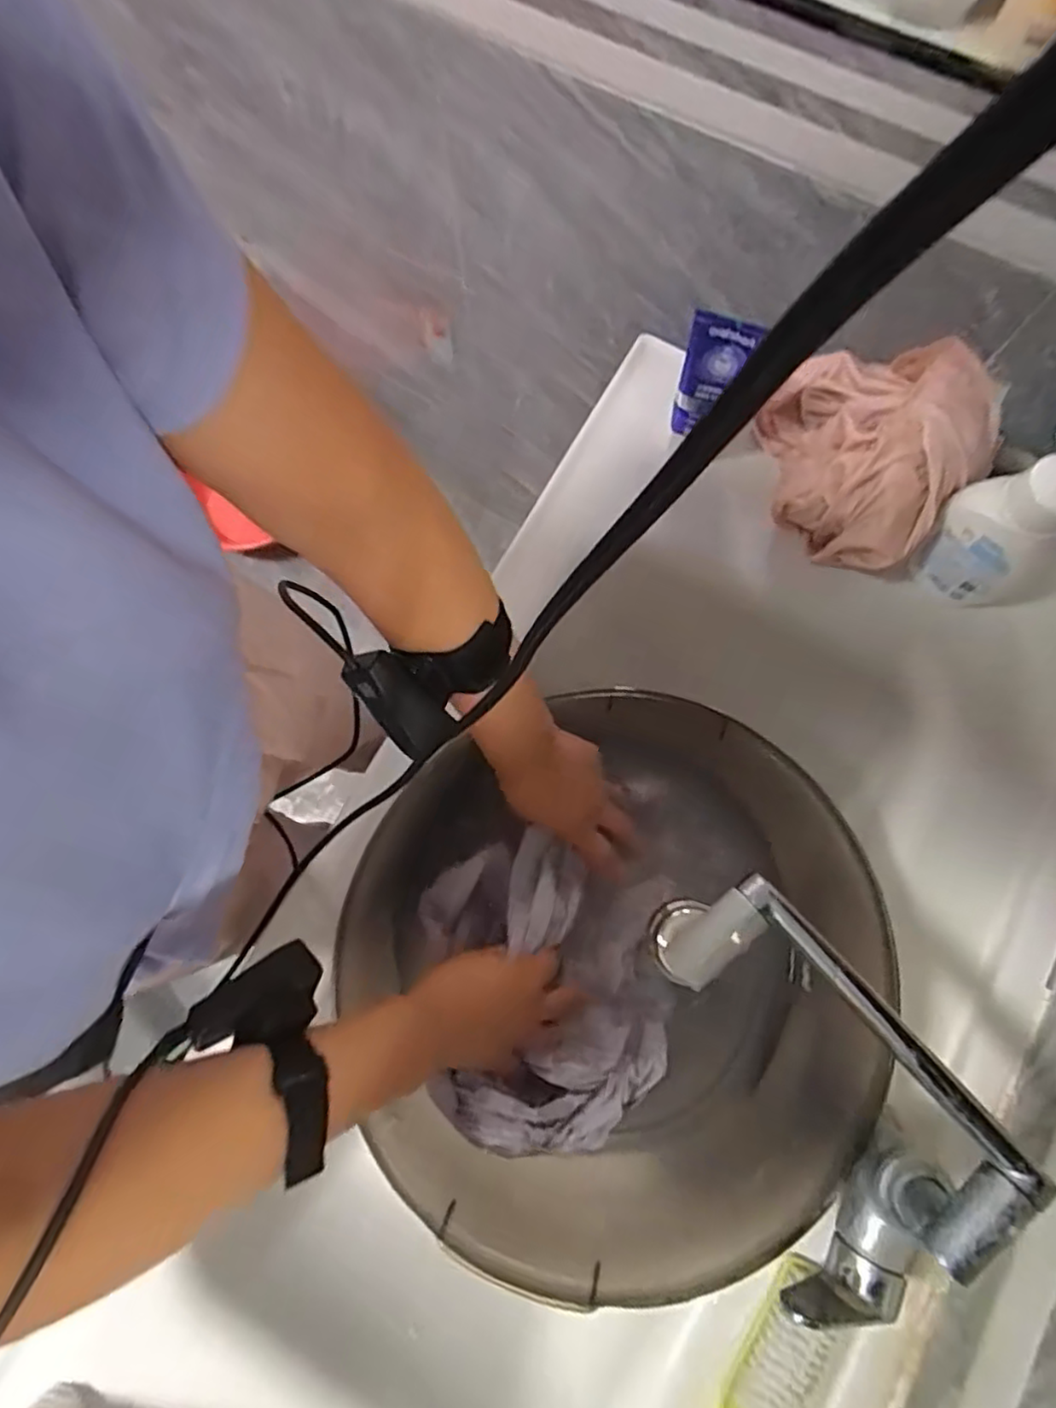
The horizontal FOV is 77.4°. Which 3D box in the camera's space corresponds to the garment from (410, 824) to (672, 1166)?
[{"bbox_3d":[0.013,0.216,0.499,0.190,0.068,0.217,1,78,1],"label":"garment"}]

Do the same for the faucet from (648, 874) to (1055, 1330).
[{"bbox_3d":[0.166,0.213,0.359,0.120,0.095,0.236,-19,78,-3],"label":"faucet"}]

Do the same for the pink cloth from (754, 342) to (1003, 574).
[{"bbox_3d":[0.261,-0.204,0.520,0.164,0.092,0.152,43,82,9],"label":"pink cloth"}]

